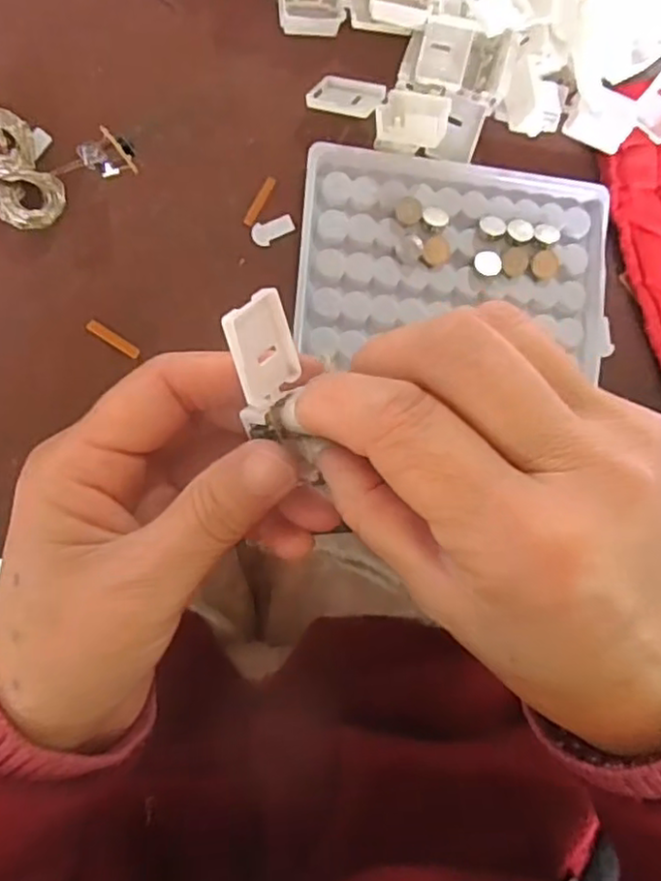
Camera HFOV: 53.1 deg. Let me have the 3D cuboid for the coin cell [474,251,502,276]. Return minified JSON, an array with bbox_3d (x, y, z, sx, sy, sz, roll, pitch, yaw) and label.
[{"bbox_3d":[0.065,-0.073,0.274,0.010,0.004,0.011,0,92,-7],"label":"coin cell"}]

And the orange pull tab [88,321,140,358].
[{"bbox_3d":[-0.085,-0.040,0.258,0.022,0.004,0.005,32,88,-7],"label":"orange pull tab"}]

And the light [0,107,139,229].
[{"bbox_3d":[-0.108,-0.110,0.250,0.055,0.010,0.045,-39,95,-7],"label":"light"}]

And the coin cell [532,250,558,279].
[{"bbox_3d":[0.090,-0.074,0.278,0.012,0.005,0.011,0,92,-7],"label":"coin cell"}]

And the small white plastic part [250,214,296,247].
[{"bbox_3d":[-0.023,-0.085,0.266,0.018,0.004,0.010,-18,92,-8],"label":"small white plastic part"}]

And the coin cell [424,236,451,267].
[{"bbox_3d":[0.043,-0.077,0.270,0.011,0.005,0.011,0,92,-7],"label":"coin cell"}]

